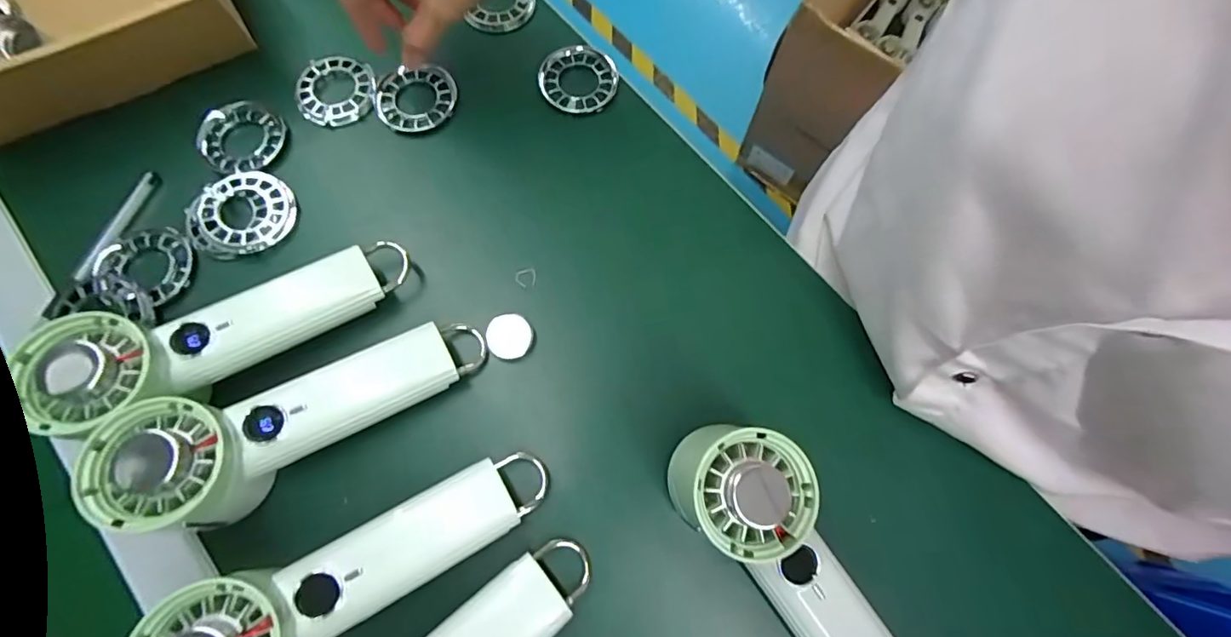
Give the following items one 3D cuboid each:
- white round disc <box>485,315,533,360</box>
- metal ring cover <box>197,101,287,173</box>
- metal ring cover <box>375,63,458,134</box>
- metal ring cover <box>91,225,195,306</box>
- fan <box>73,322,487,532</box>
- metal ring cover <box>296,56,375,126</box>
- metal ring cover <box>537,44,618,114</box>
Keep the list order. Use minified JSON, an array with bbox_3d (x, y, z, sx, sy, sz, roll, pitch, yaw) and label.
[{"bbox_3d":[-0.068,0.011,0.336,0.029,0.005,0.029,0,73,-1],"label":"white round disc"},{"bbox_3d":[-0.266,-0.130,0.373,0.053,0.011,0.056,39,76,10],"label":"metal ring cover"},{"bbox_3d":[-0.149,-0.165,0.390,0.058,0.005,0.055,-11,74,-5],"label":"metal ring cover"},{"bbox_3d":[-0.303,-0.036,0.341,0.055,0.010,0.048,35,76,9],"label":"metal ring cover"},{"bbox_3d":[-0.175,0.057,0.298,0.188,0.060,0.062,-24,75,-25],"label":"fan"},{"bbox_3d":[-0.209,-0.170,0.389,0.053,0.006,0.055,-3,73,-2],"label":"metal ring cover"},{"bbox_3d":[-0.028,-0.185,0.400,0.058,0.011,0.059,7,73,0],"label":"metal ring cover"}]

